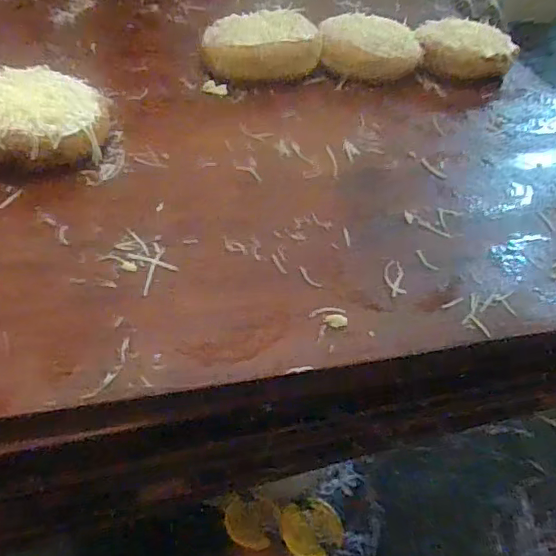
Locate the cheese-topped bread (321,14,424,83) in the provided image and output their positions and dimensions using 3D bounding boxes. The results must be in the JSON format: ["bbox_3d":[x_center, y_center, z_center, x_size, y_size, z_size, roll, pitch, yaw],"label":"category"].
[{"bbox_3d":[0.084,-0.210,0.508,0.089,0.032,0.064,17,45,10],"label":"cheese-topped bread"}]

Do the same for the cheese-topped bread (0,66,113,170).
[{"bbox_3d":[-0.163,-0.107,0.367,0.095,0.035,0.096,1,44,-6],"label":"cheese-topped bread"}]

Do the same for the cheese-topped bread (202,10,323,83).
[{"bbox_3d":[-0.013,-0.201,0.485,0.102,0.035,0.065,-13,48,-19],"label":"cheese-topped bread"}]

